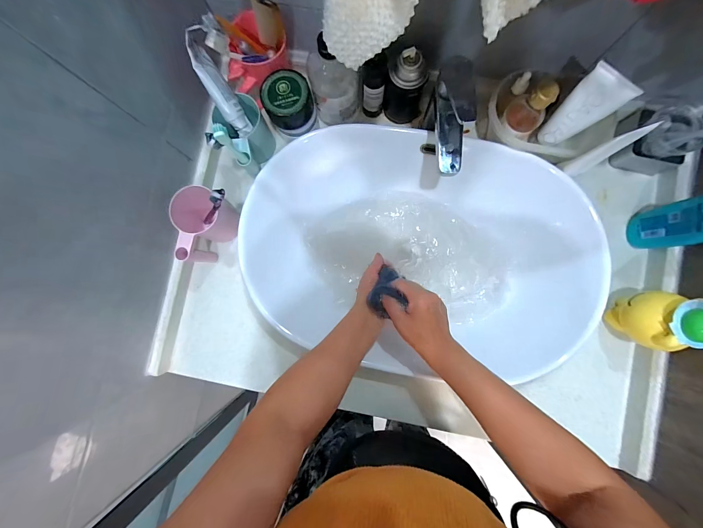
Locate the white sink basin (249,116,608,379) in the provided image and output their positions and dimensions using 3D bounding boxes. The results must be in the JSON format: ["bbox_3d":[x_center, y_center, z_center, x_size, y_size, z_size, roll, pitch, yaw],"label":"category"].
[{"bbox_3d":[0.113,-0.032,0.529,0.558,0.110,0.384,13,87,3],"label":"white sink basin"}]

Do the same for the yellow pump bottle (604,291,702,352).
[{"bbox_3d":[0.449,0.082,0.421,0.068,0.151,0.084,7,87,3],"label":"yellow pump bottle"}]

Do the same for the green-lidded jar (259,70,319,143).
[{"bbox_3d":[-0.100,-0.256,0.487,0.077,0.071,0.076,0,86,3],"label":"green-lidded jar"}]

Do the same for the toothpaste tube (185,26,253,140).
[{"bbox_3d":[-0.194,-0.259,0.440,0.034,0.040,0.137,-26,128,1],"label":"toothpaste tube"}]

